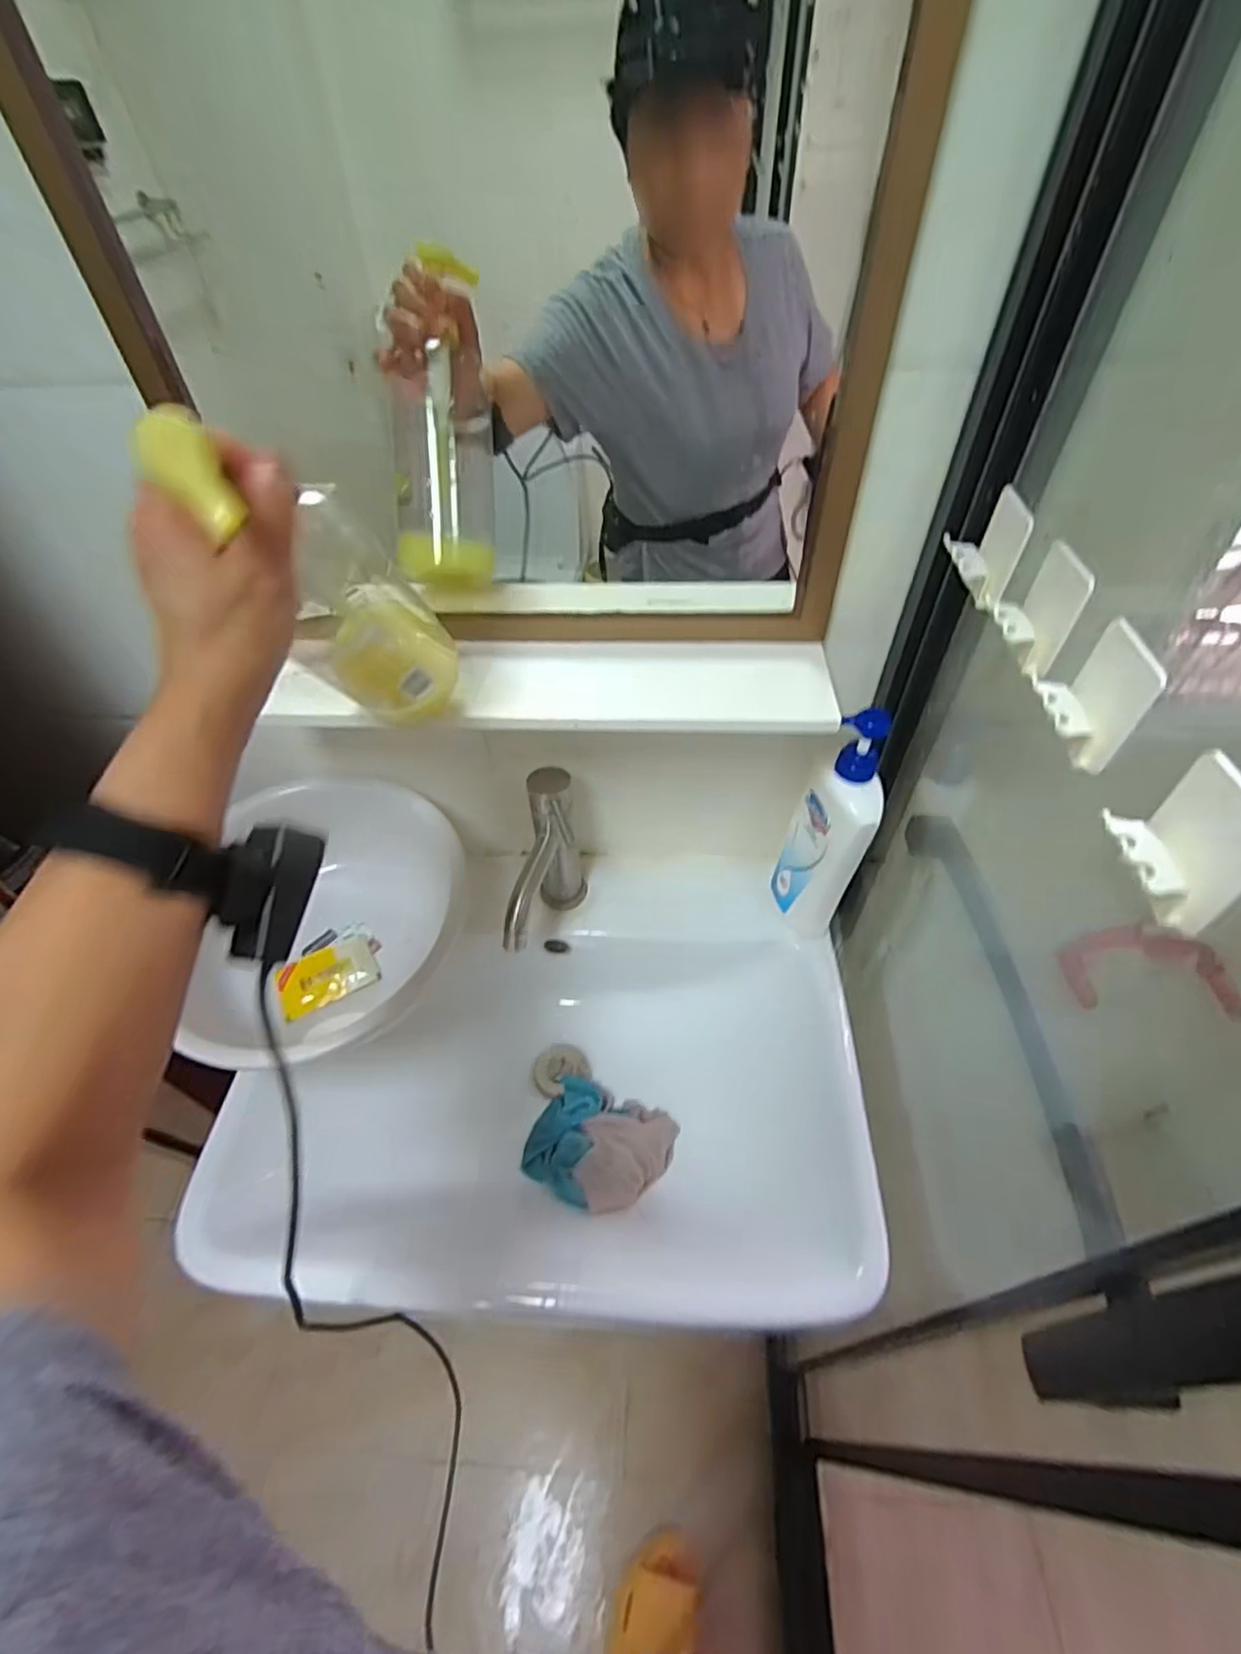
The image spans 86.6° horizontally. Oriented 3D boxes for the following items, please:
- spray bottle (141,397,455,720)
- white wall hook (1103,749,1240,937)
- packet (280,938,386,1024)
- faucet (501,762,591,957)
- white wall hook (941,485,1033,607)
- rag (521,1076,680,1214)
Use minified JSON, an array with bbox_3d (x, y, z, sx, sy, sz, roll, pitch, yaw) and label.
[{"bbox_3d":[-0.167,-0.132,0.387,0.068,0.258,0.075,8,83,10],"label":"spray bottle"},{"bbox_3d":[0.219,0.006,0.263,0.029,0.058,0.050,1,48,3],"label":"white wall hook"},{"bbox_3d":[-0.315,0.160,0.711,0.099,0.019,0.063,-27,53,-21],"label":"packet"},{"bbox_3d":[-0.079,0.060,0.679,0.043,0.182,0.150,7,49,9],"label":"faucet"},{"bbox_3d":[0.235,-0.183,0.431,0.035,0.061,0.047,7,49,9],"label":"white wall hook"},{"bbox_3d":[-0.024,0.333,0.700,0.144,0.066,0.124,23,53,21],"label":"rag"}]

